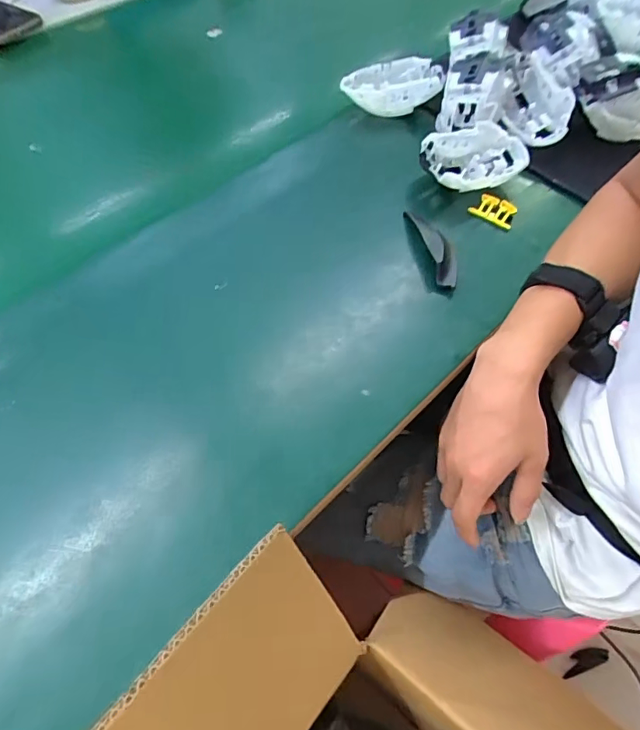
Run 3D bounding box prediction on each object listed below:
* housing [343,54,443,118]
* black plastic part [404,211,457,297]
[{"bbox_3d":[0.081,-0.329,0.577,0.106,0.035,0.068,-13,59,-10],"label":"housing"},{"bbox_3d":[0.106,-0.109,0.463,0.027,0.023,0.094,-9,59,-8],"label":"black plastic part"}]

